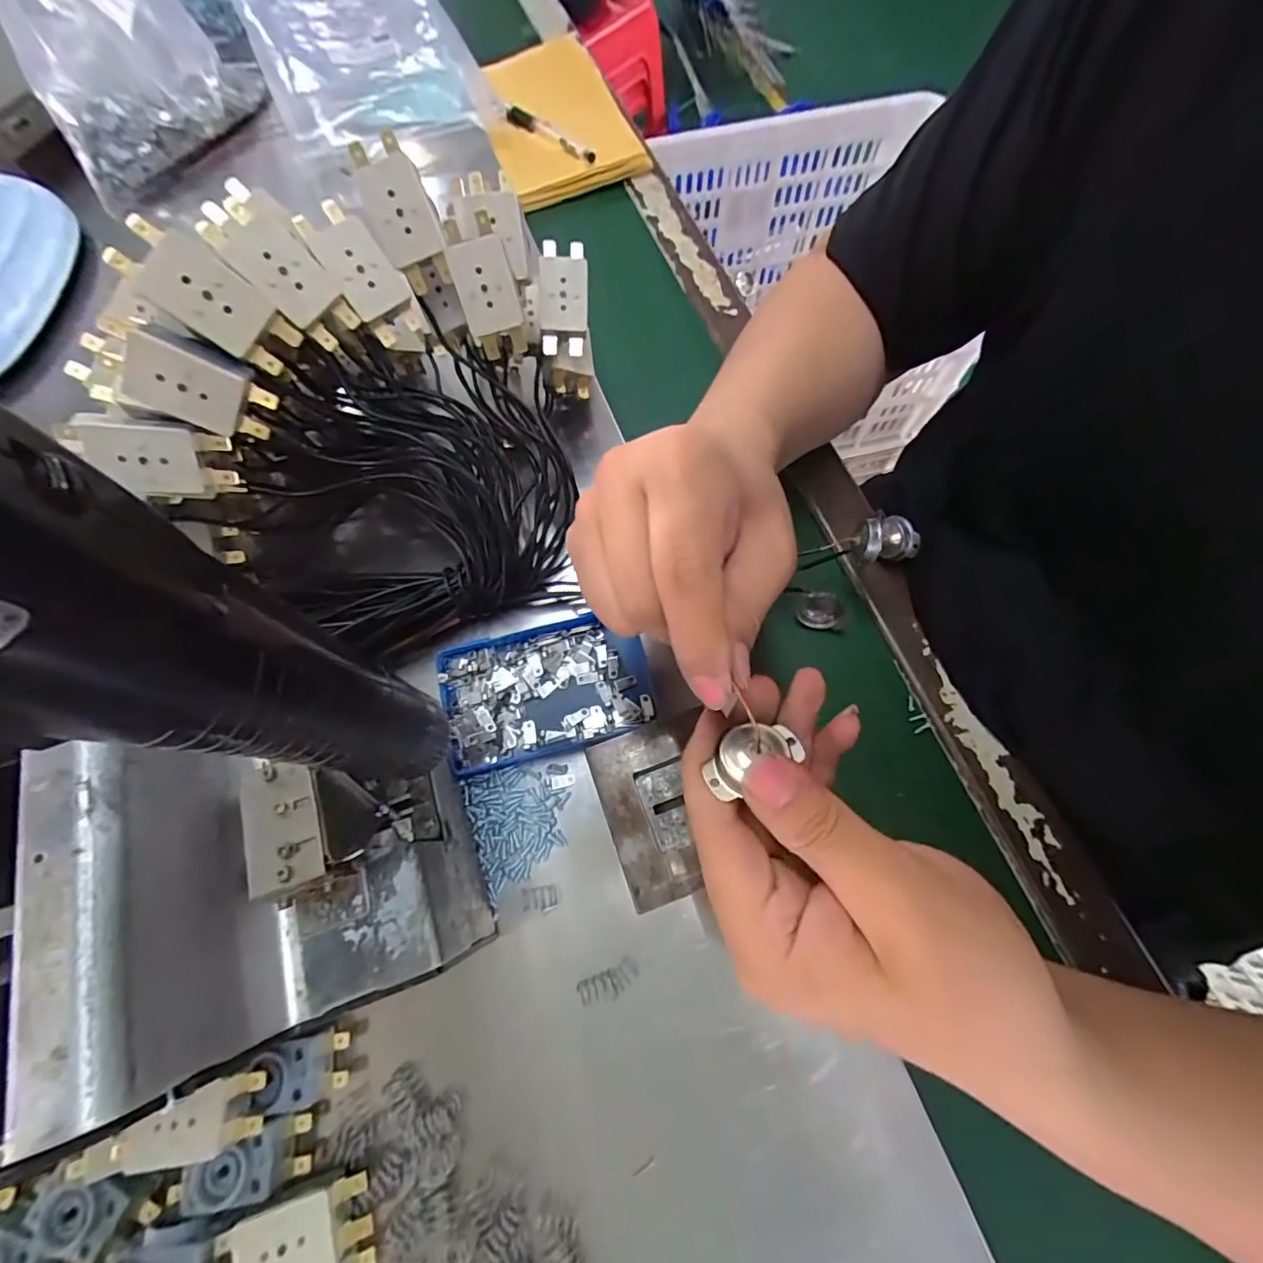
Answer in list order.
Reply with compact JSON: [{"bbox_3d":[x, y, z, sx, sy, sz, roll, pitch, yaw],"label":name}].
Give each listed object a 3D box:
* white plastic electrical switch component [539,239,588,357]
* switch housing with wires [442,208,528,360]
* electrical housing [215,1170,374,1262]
[{"bbox_3d":[-0.037,-0.185,0.299,0.026,0.012,0.056,3,103,3],"label":"white plastic electrical switch component"},{"bbox_3d":[-0.070,-0.164,0.257,0.026,0.057,0.014,-17,31,-6],"label":"switch housing with wires"},{"bbox_3d":[-0.138,0.245,0.217,0.057,0.016,0.028,-14,70,-4],"label":"electrical housing"}]

